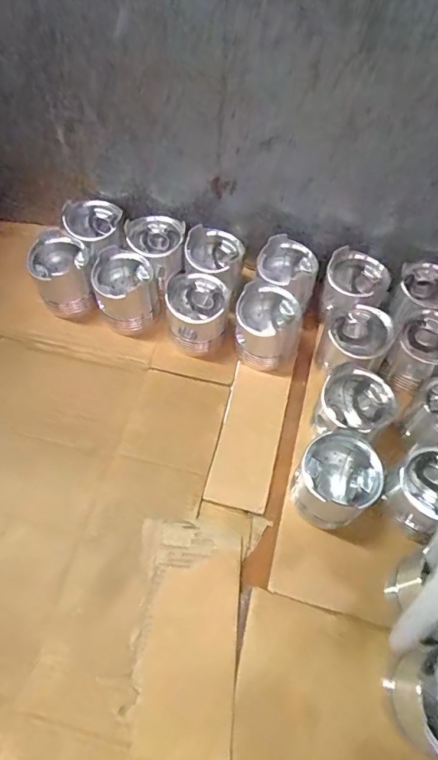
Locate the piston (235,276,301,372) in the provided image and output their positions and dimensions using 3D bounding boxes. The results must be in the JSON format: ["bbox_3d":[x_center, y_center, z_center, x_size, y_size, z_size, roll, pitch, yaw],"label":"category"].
[{"bbox_3d":[0.063,-0.075,0.601,0.080,0.102,0.072,21,60,9],"label":"piston"}]

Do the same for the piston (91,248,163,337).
[{"bbox_3d":[-0.128,-0.123,0.627,0.091,0.084,0.093,-4,59,-5],"label":"piston"}]

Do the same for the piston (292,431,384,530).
[{"bbox_3d":[0.126,0.111,0.489,0.079,0.099,0.075,1,59,-2],"label":"piston"}]

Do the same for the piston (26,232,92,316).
[{"bbox_3d":[-0.224,-0.150,0.638,0.079,0.098,0.089,-17,61,-13],"label":"piston"}]

